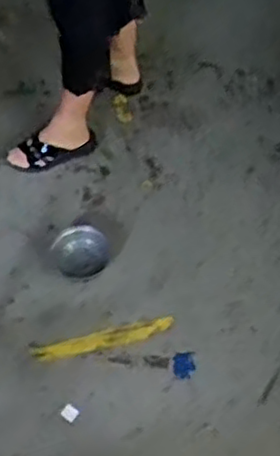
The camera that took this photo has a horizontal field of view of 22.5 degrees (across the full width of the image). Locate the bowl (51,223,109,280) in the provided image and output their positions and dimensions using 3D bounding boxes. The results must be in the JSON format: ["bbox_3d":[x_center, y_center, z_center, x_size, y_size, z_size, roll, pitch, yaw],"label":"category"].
[{"bbox_3d":[-0.139,0.056,1.627,0.121,0.054,0.124,-1,55,1],"label":"bowl"}]

